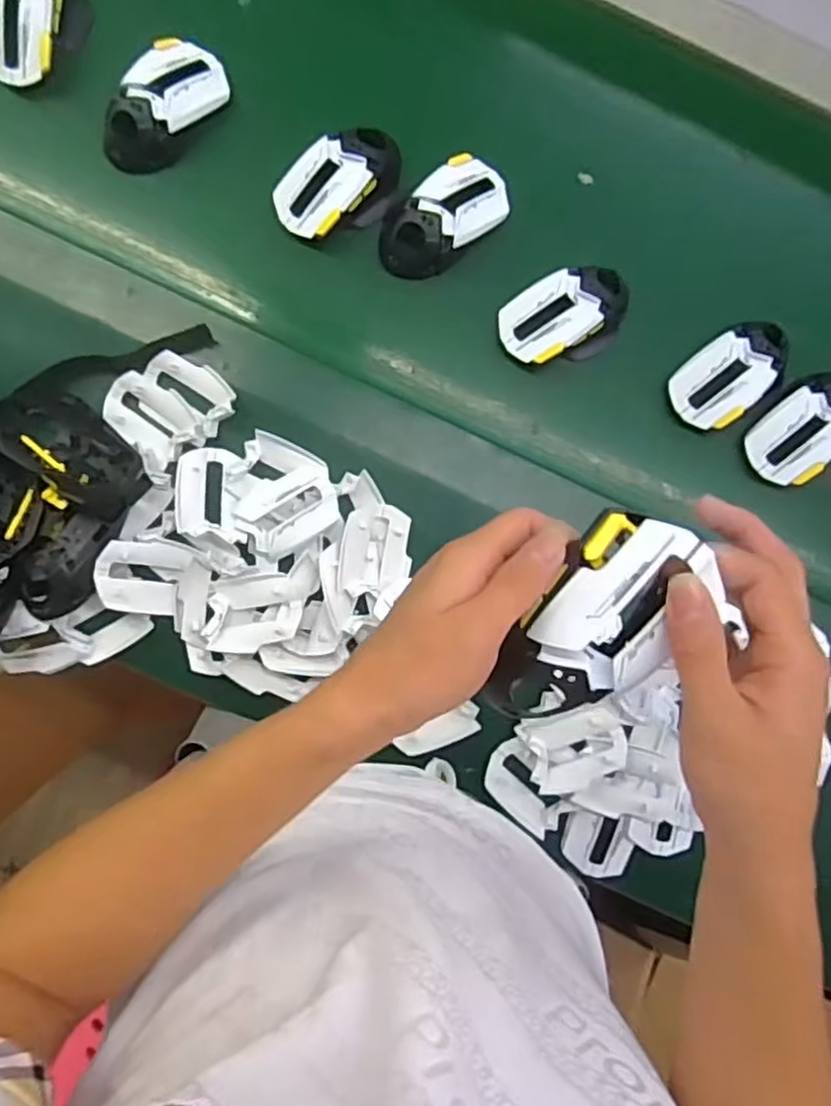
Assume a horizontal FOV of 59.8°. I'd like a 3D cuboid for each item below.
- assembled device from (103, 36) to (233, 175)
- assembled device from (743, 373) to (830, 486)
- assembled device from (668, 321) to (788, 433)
[{"bbox_3d":[-0.210,-0.374,0.606,0.061,0.034,0.120,43,85,1],"label":"assembled device"},{"bbox_3d":[0.334,-0.110,0.624,0.063,0.052,0.108,42,85,1],"label":"assembled device"},{"bbox_3d":[0.273,-0.153,0.625,0.109,0.044,0.068,-35,88,-4],"label":"assembled device"}]

